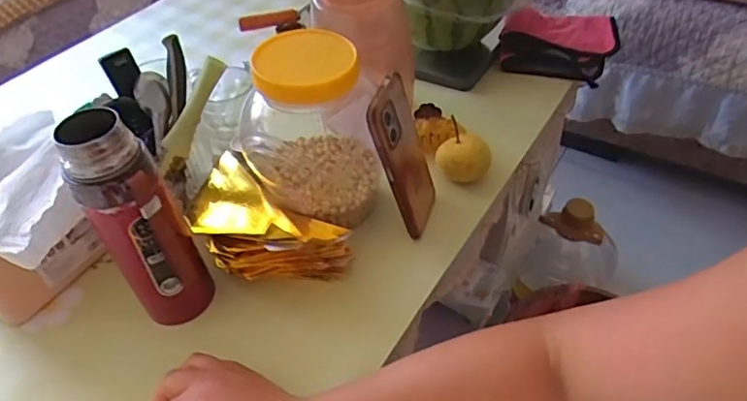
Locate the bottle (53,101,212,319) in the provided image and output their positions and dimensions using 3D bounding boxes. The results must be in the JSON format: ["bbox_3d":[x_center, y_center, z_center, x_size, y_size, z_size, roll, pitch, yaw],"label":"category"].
[{"bbox_3d":[-0.194,0.022,0.456,0.065,0.205,0.053,-26,49,-21],"label":"bottle"}]

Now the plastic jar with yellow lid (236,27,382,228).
[{"bbox_3d":[-0.069,-0.082,0.550,0.133,0.166,0.139,-10,45,-6],"label":"plastic jar with yellow lid"}]

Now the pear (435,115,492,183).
[{"bbox_3d":[0.105,-0.053,0.629,0.061,0.055,0.058,4,45,8],"label":"pear"}]

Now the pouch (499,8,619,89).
[{"bbox_3d":[0.276,-0.238,0.800,0.163,0.051,0.143,12,47,15],"label":"pouch"}]

